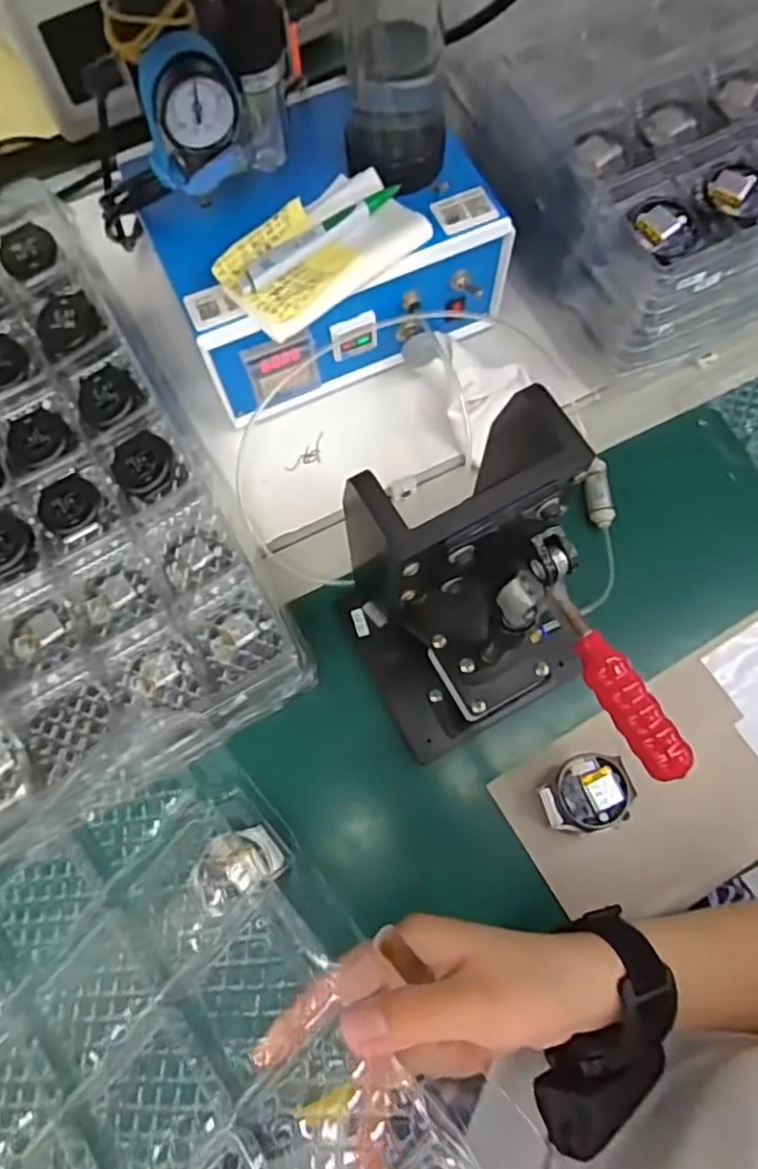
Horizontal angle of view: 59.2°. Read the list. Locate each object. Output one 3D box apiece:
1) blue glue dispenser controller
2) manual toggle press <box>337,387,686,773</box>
[{"bbox_3d":[-0.043,-0.254,0.505,0.228,0.106,0.199,-23,73,-7],"label":"blue glue dispenser controller"},{"bbox_3d":[0.050,0.032,0.358,0.112,0.235,0.173,-17,72,-5],"label":"manual toggle press"}]

